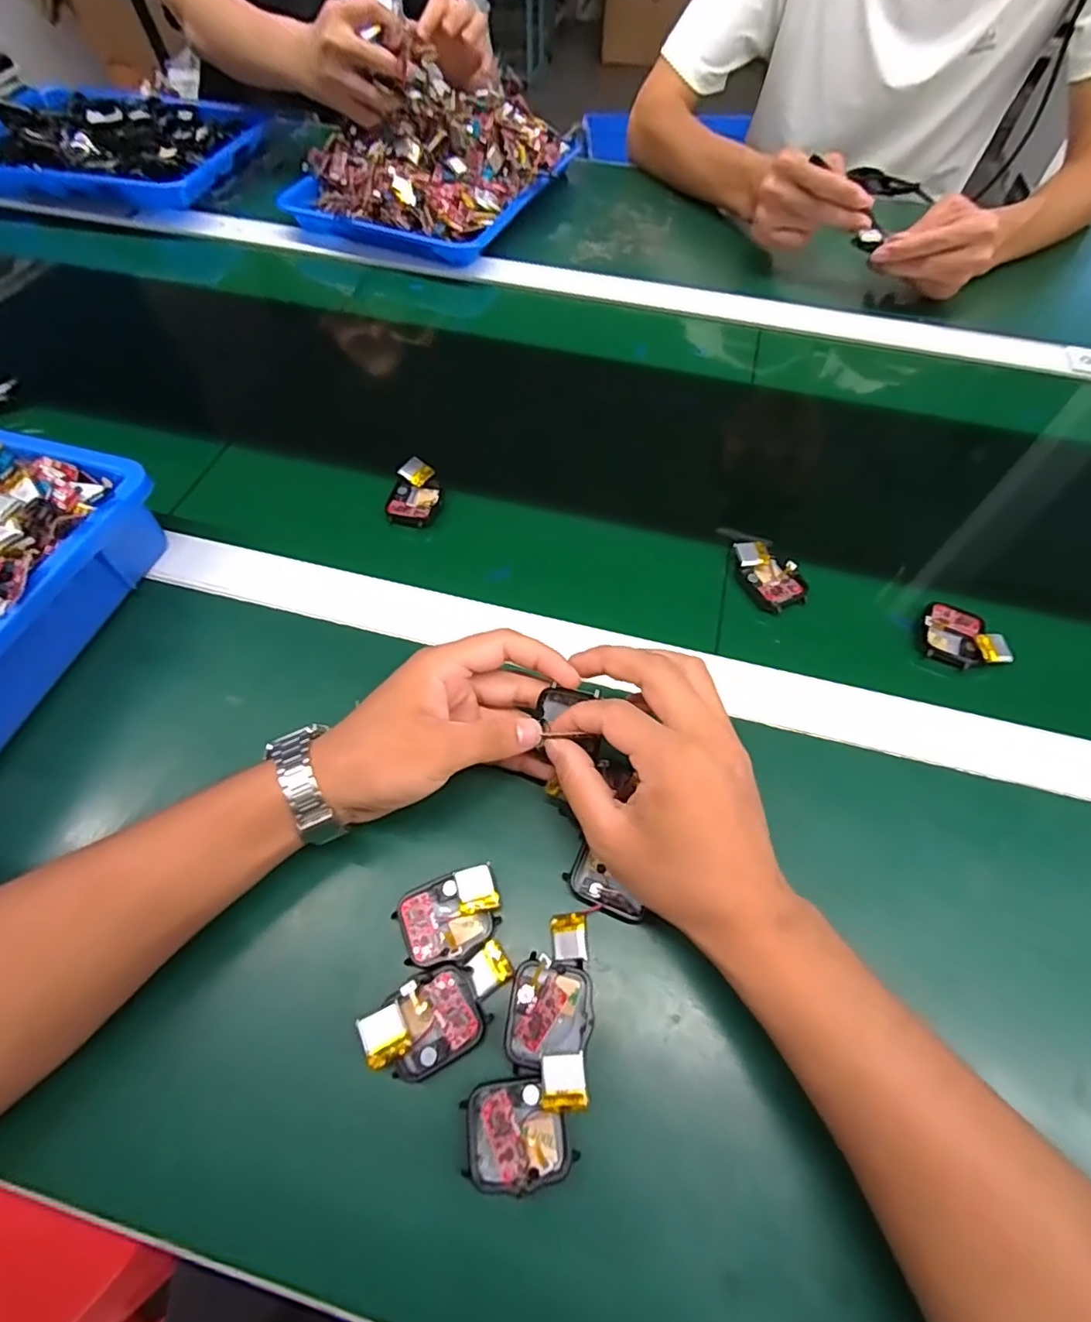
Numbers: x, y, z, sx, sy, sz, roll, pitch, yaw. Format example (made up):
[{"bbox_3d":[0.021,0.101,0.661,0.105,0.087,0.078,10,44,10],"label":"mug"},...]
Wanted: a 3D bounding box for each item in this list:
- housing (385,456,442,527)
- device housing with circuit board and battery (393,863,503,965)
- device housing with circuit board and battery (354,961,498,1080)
[{"bbox_3d":[-0.099,-0.127,0.448,0.036,0.020,0.054,11,61,5],"label":"housing"},{"bbox_3d":[-0.047,0.129,0.294,0.050,0.017,0.039,-18,62,-11],"label":"device housing with circuit board and battery"},{"bbox_3d":[-0.056,0.167,0.269,0.052,0.012,0.038,-24,63,-14],"label":"device housing with circuit board and battery"}]

